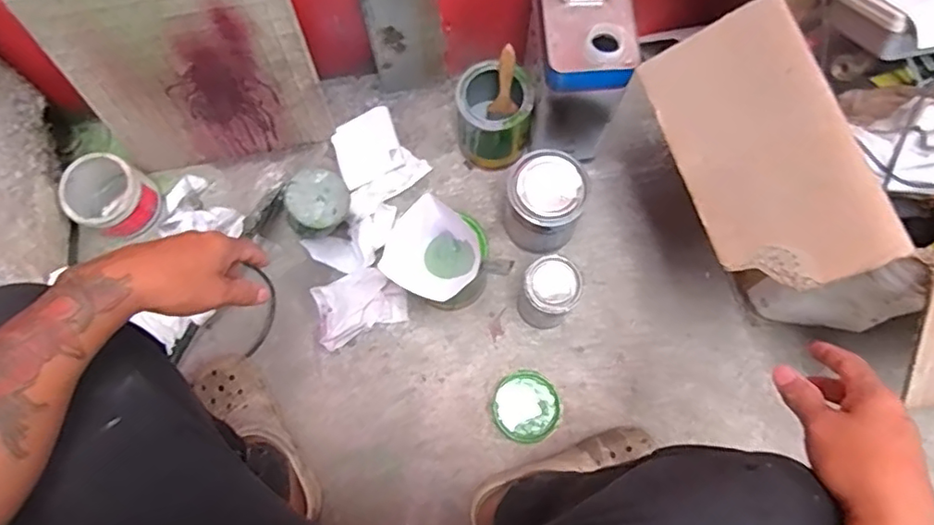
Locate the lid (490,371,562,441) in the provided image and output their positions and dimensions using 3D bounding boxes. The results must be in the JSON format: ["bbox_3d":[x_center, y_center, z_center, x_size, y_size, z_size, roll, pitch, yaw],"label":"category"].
[{"bbox_3d":[0.083,0.200,0.800,0.090,0.004,0.090,0,74,0],"label":"lid"}]

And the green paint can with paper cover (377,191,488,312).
[{"bbox_3d":[-0.034,0.001,0.762,0.120,0.169,0.118,28,76,8],"label":"green paint can with paper cover"}]

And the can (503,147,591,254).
[{"bbox_3d":[0.106,-0.078,0.799,0.102,0.142,0.108,0,74,0],"label":"can"}]

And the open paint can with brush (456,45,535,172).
[{"bbox_3d":[0.040,-0.208,0.826,0.096,0.156,0.104,0,74,0],"label":"open paint can with brush"}]

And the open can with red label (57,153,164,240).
[{"bbox_3d":[-0.508,-0.091,0.839,0.110,0.082,0.100,0,74,0],"label":"open can with red label"}]

